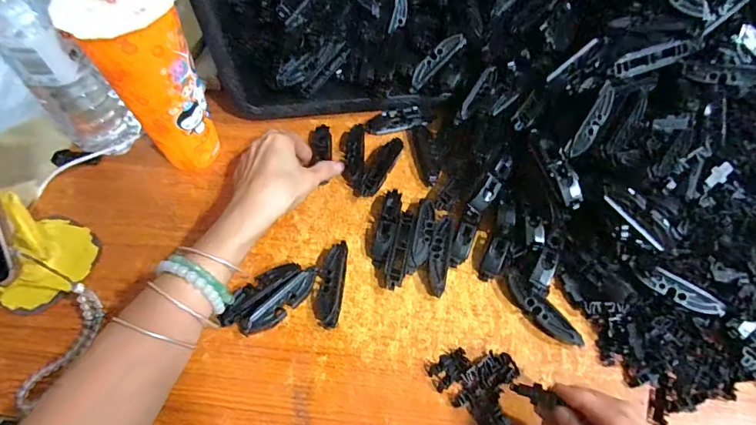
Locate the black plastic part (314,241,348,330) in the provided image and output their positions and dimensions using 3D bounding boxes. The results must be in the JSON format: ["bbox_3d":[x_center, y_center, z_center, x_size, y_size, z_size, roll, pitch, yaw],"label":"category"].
[{"bbox_3d":[-0.042,0.064,0.389,0.023,0.018,0.075,5,59,3],"label":"black plastic part"}]

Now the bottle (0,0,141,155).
[{"bbox_3d":[-0.299,-0.136,0.404,0.071,0.215,0.062,35,64,19],"label":"bottle"}]

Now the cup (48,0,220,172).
[{"bbox_3d":[-0.201,-0.128,0.385,0.079,0.203,0.079,0,58,0],"label":"cup"}]

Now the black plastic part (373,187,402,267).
[{"bbox_3d":[0.010,0.014,0.418,0.018,0.014,0.080,12,59,7],"label":"black plastic part"}]

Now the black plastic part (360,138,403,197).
[{"bbox_3d":[0.003,-0.047,0.455,0.018,0.015,0.075,23,61,13],"label":"black plastic part"}]

